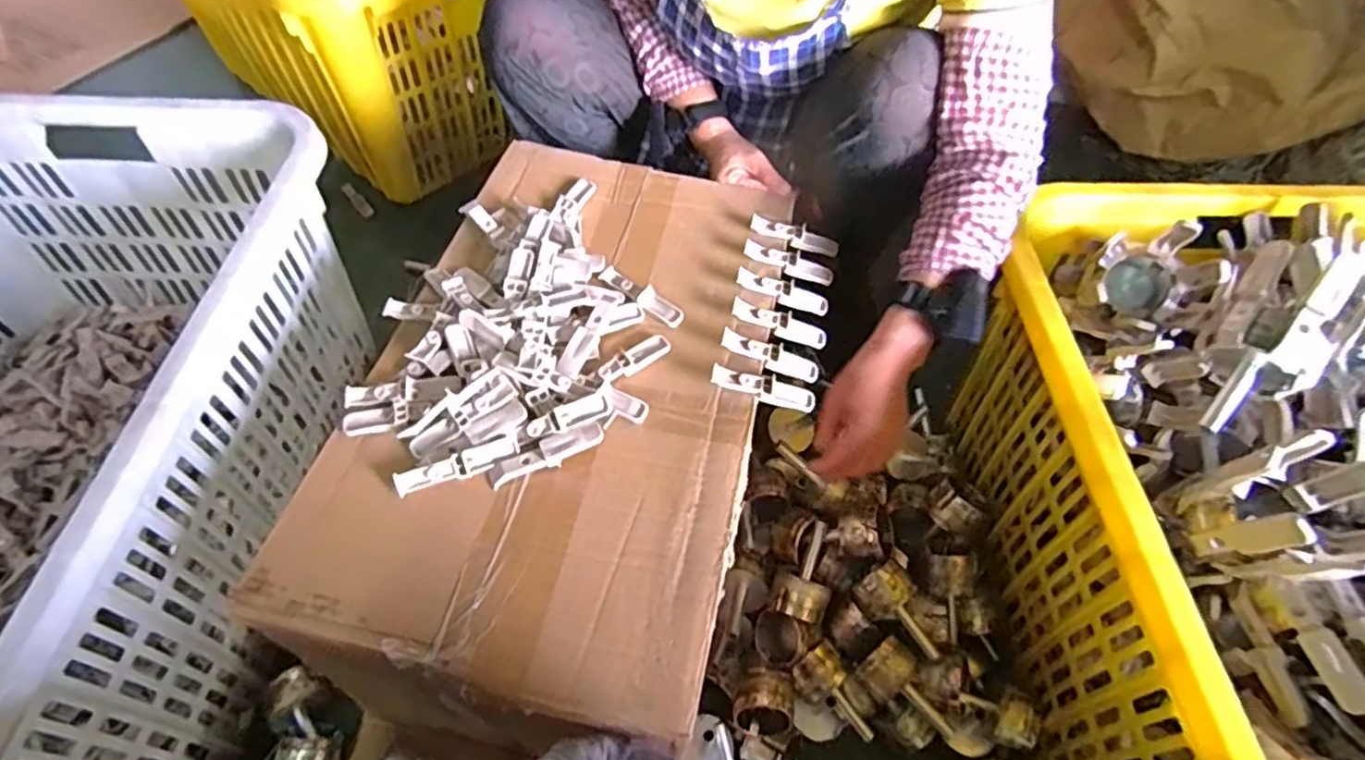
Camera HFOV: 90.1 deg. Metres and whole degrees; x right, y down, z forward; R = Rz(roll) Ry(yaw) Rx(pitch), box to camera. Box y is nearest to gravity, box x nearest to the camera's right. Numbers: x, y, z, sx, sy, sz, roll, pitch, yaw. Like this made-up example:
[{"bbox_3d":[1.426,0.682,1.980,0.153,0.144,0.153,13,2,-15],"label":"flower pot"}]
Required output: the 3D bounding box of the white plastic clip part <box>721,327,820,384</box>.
[{"bbox_3d":[0.088,-0.024,0.674,0.102,0.016,0.023,21,54,-10],"label":"white plastic clip part"}]

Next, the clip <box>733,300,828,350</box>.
[{"bbox_3d":[0.102,-0.057,0.698,0.104,0.016,0.025,21,54,-12],"label":"clip"}]

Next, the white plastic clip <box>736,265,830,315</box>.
[{"bbox_3d":[0.108,-0.094,0.722,0.104,0.015,0.025,18,54,-10],"label":"white plastic clip"}]

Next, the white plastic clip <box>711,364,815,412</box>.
[{"bbox_3d":[0.078,0.008,0.648,0.101,0.015,0.026,16,55,-6],"label":"white plastic clip"}]

